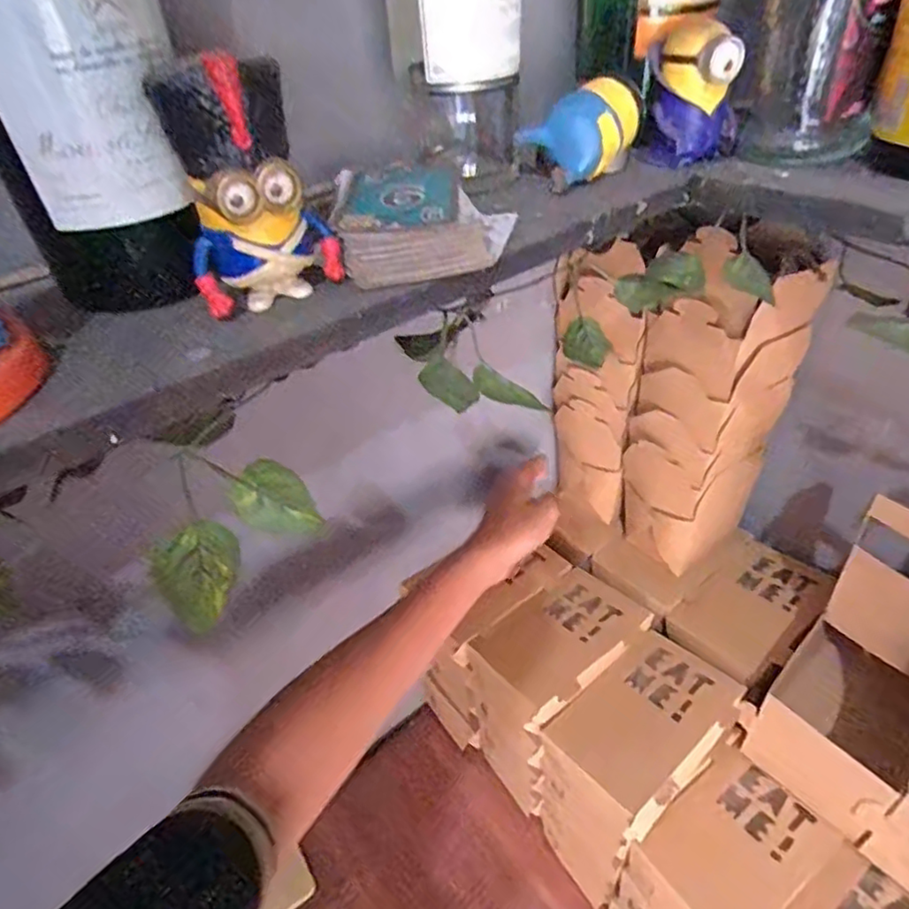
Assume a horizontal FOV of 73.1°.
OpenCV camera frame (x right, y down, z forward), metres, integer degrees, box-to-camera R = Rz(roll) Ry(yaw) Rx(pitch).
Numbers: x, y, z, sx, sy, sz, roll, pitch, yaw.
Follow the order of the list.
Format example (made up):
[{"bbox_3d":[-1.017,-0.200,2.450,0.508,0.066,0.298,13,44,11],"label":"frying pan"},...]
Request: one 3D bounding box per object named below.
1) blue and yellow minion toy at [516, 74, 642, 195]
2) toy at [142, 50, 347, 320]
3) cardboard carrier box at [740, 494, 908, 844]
[{"bbox_3d":[0.072,-0.180,0.345,0.042,0.043,0.067,20,46,28],"label":"blue and yellow minion toy"},{"bbox_3d":[-0.076,-0.098,0.230,0.052,0.085,0.032,-11,40,-5],"label":"toy"},{"bbox_3d":[0.302,0.151,0.437,0.097,0.210,0.138,29,51,35],"label":"cardboard carrier box"}]

